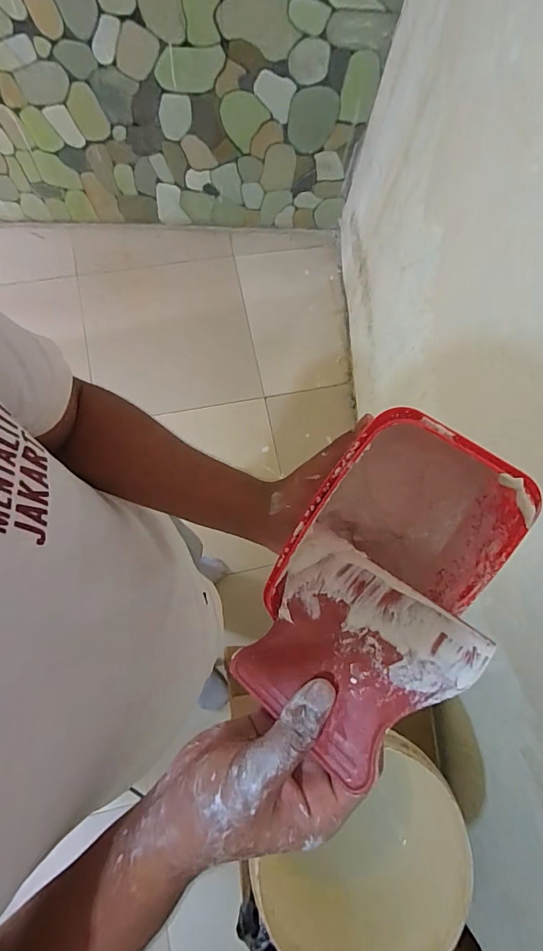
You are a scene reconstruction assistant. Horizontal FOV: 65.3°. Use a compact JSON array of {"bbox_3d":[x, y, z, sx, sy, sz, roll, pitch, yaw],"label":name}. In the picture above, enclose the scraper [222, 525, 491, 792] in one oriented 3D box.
[{"bbox_3d":[0.043,0.102,0.246,0.115,0.004,0.105,33,80,32],"label":"scraper"}]

